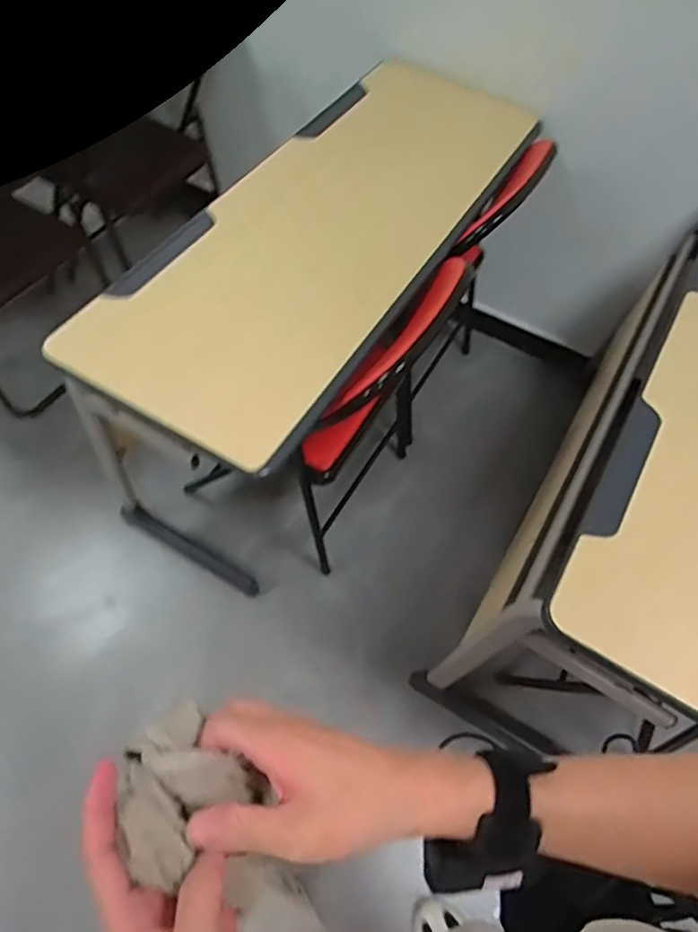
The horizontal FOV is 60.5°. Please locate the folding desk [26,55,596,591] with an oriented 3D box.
[{"bbox_3d":[-0.042,-0.335,1.526,0.500,0.725,1.205,30,61,14],"label":"folding desk"}]

